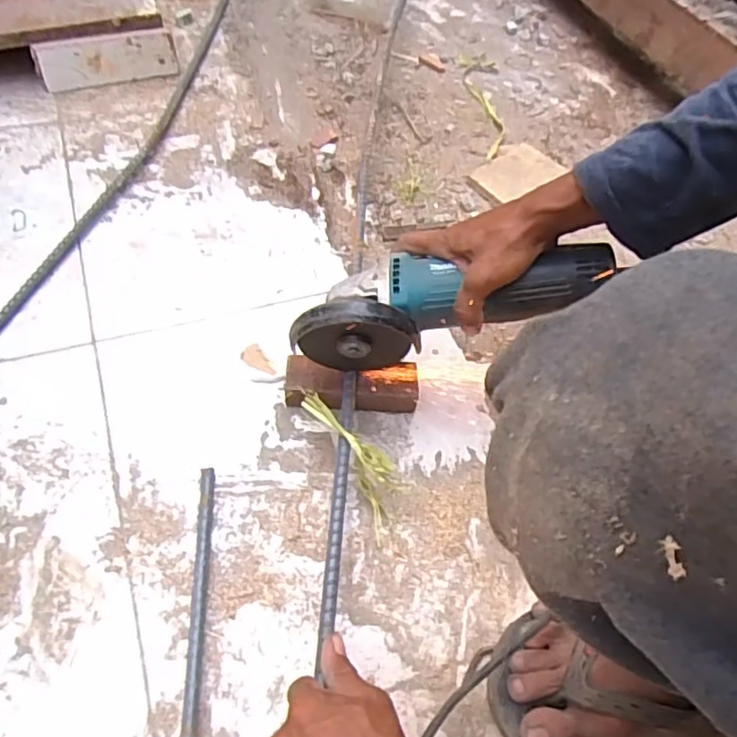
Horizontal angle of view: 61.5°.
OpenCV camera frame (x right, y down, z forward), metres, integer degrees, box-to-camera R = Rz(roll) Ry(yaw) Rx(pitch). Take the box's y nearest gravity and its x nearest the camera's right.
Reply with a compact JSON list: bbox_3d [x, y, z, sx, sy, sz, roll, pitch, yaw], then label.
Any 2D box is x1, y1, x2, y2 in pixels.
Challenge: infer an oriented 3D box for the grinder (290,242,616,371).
[{"bbox_3d":[0.071,-0.058,0.538,0.264,0.094,0.073,-11,54,7],"label":"grinder"}]

